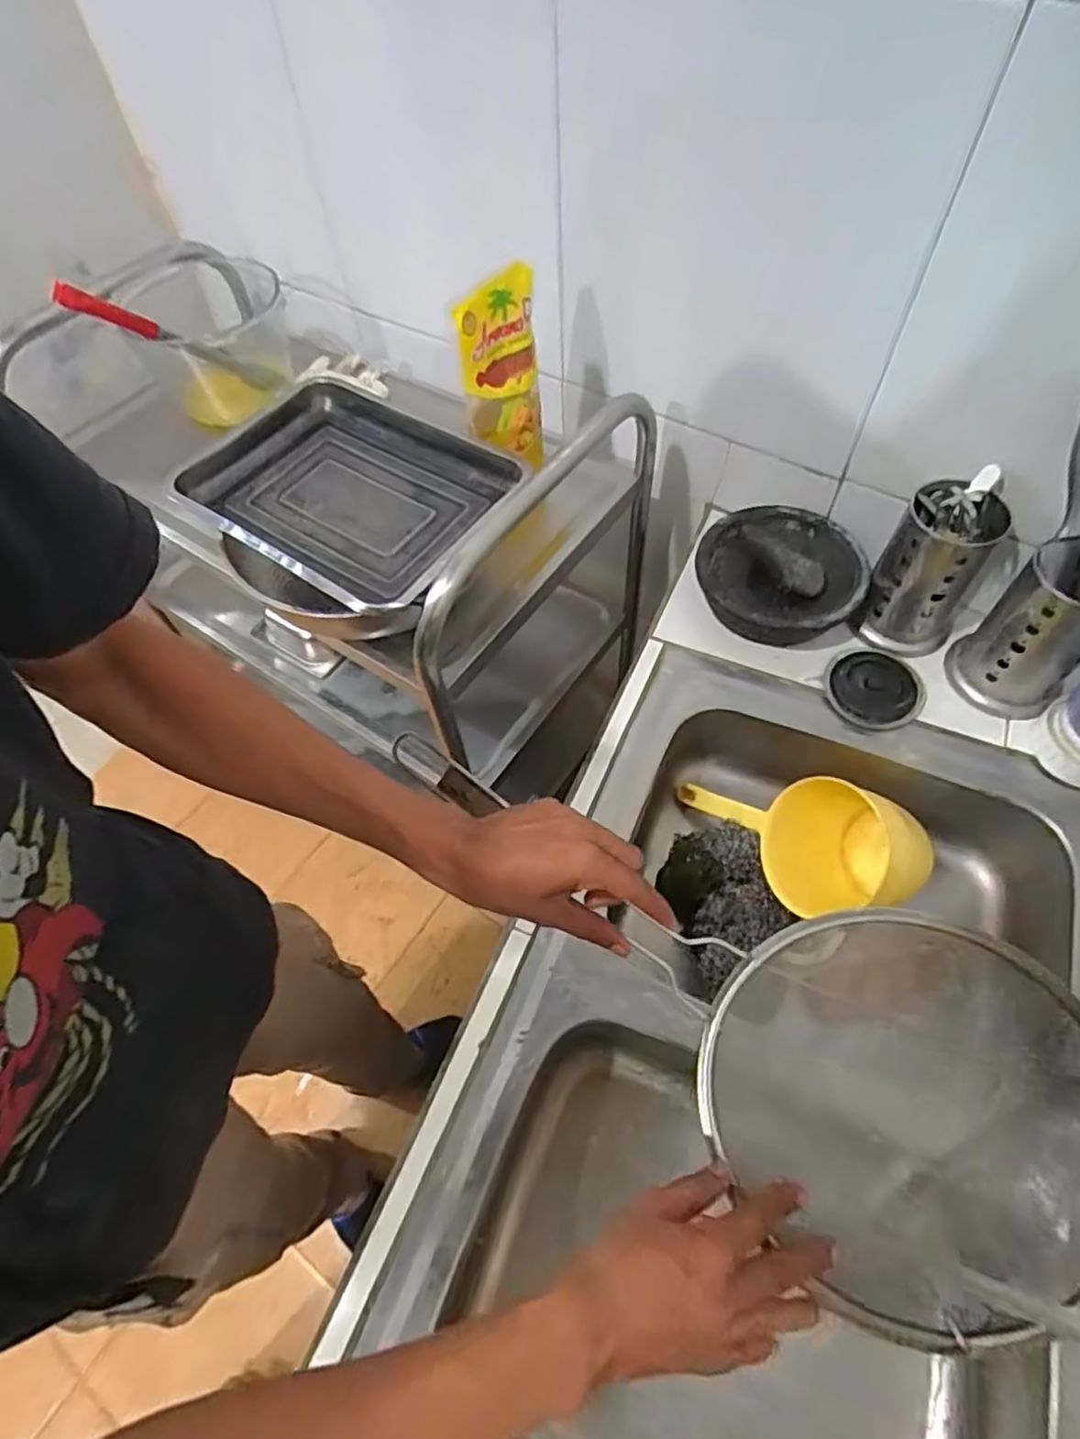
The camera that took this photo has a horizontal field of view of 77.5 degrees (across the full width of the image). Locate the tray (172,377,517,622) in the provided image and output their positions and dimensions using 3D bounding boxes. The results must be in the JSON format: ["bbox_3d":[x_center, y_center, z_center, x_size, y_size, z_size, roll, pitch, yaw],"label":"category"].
[{"bbox_3d":[-0.217,-0.258,0.753,0.366,0.042,0.266,31,64,21],"label":"tray"}]

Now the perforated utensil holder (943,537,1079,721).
[{"bbox_3d":[0.514,-0.092,0.696,0.109,0.166,0.097,37,67,23],"label":"perforated utensil holder"}]

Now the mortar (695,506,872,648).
[{"bbox_3d":[0.286,-0.167,0.814,0.184,0.078,0.176,-2,58,3],"label":"mortar"}]

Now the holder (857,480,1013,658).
[{"bbox_3d":[0.431,-0.167,0.739,0.105,0.185,0.105,32,65,21],"label":"holder"}]

